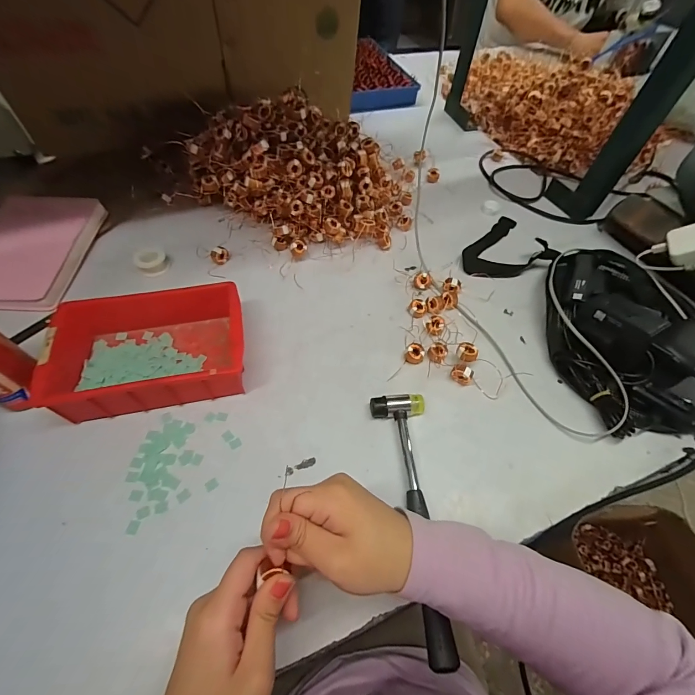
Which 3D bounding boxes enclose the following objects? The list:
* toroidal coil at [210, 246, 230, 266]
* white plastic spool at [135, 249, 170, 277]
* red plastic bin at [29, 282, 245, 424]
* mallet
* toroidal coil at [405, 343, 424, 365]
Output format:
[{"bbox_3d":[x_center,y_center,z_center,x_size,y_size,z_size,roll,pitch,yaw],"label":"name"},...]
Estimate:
[{"bbox_3d":[-0.195,-0.141,0.527,0.027,0.022,0.019,-20,60,-16],"label":"toroidal coil"},{"bbox_3d":[-0.288,-0.125,0.507,0.041,0.024,0.034,-26,62,-19],"label":"white plastic spool"},{"bbox_3d":[-0.224,0.000,0.409,0.200,0.068,0.146,-8,57,-9],"label":"red plastic bin"},{"bbox_3d":[0.059,0.159,0.340,0.059,0.025,0.236,1,58,-2],"label":"mallet"},{"bbox_3d":[0.088,0.008,0.443,0.022,0.014,0.024,2,56,-3],"label":"toroidal coil"}]

